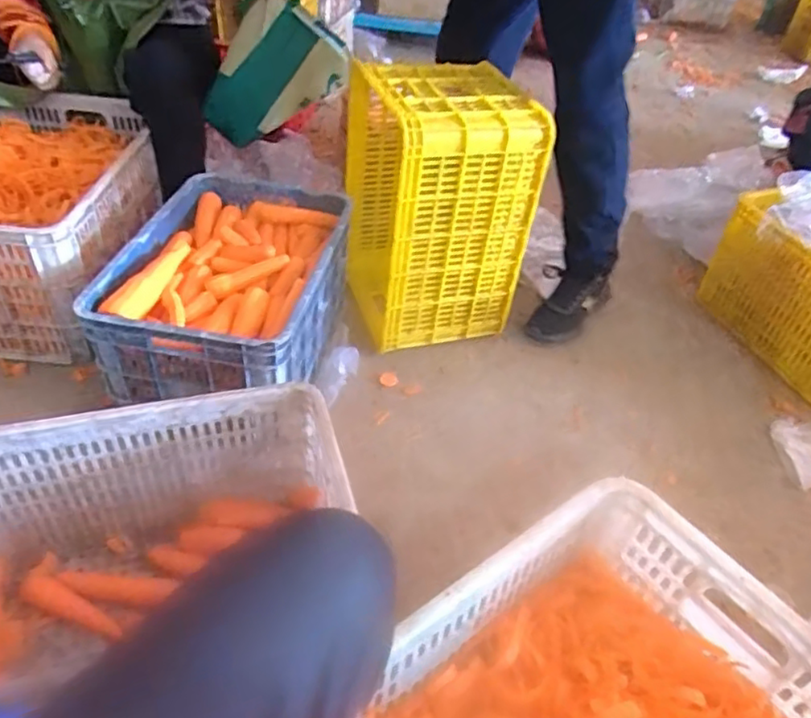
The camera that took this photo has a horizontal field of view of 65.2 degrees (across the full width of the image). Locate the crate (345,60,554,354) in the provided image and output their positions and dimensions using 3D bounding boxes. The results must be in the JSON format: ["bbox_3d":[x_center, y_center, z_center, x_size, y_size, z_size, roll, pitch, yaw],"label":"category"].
[{"bbox_3d":[0.056,-0.348,1.405,0.293,0.516,0.388,-9,44,-16],"label":"crate"}]

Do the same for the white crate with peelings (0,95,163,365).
[{"bbox_3d":[-0.810,-0.319,1.398,0.456,0.285,0.618,1,42,-6],"label":"white crate with peelings"}]

